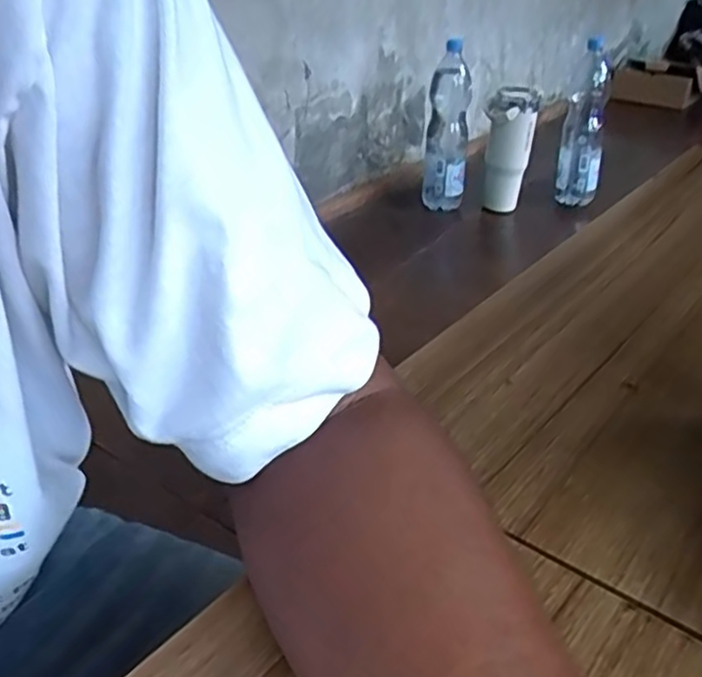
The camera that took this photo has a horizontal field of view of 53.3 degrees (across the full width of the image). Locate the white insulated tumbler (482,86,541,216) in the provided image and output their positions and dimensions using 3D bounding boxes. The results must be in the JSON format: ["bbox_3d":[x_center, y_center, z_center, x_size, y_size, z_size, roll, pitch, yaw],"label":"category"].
[{"bbox_3d":[0.331,-0.397,1.481,0.111,0.268,0.098,1,13,-25],"label":"white insulated tumbler"}]

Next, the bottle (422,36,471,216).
[{"bbox_3d":[0.202,-0.440,1.479,0.087,0.333,0.105,3,29,8],"label":"bottle"}]

